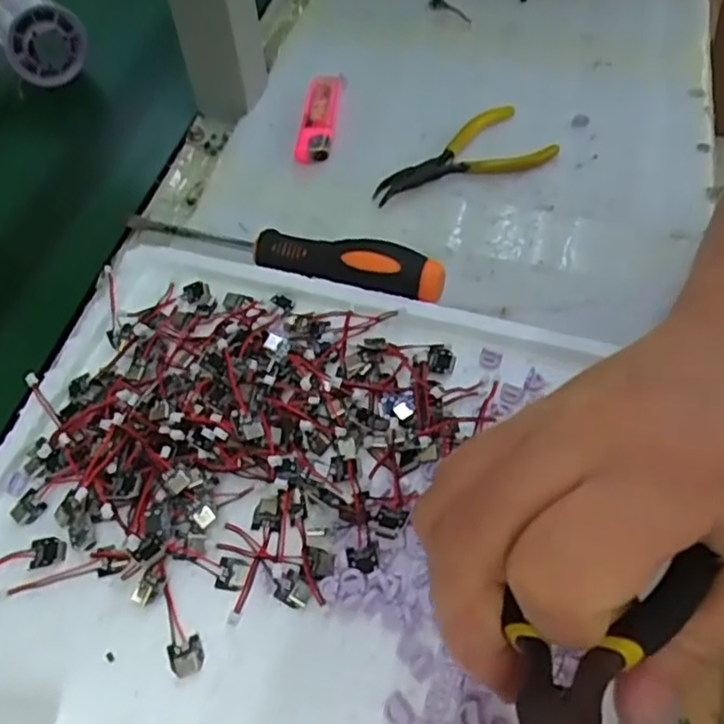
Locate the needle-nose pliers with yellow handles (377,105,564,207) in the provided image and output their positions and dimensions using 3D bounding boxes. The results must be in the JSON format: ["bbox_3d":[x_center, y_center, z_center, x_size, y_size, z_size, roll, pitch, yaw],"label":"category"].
[{"bbox_3d":[0.059,-0.135,0.434,0.116,0.016,0.058,-16,56,-7],"label":"needle-nose pliers with yellow handles"}]

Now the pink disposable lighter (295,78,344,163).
[{"bbox_3d":[-0.028,-0.164,0.454,0.025,0.013,0.074,5,59,6],"label":"pink disposable lighter"}]

